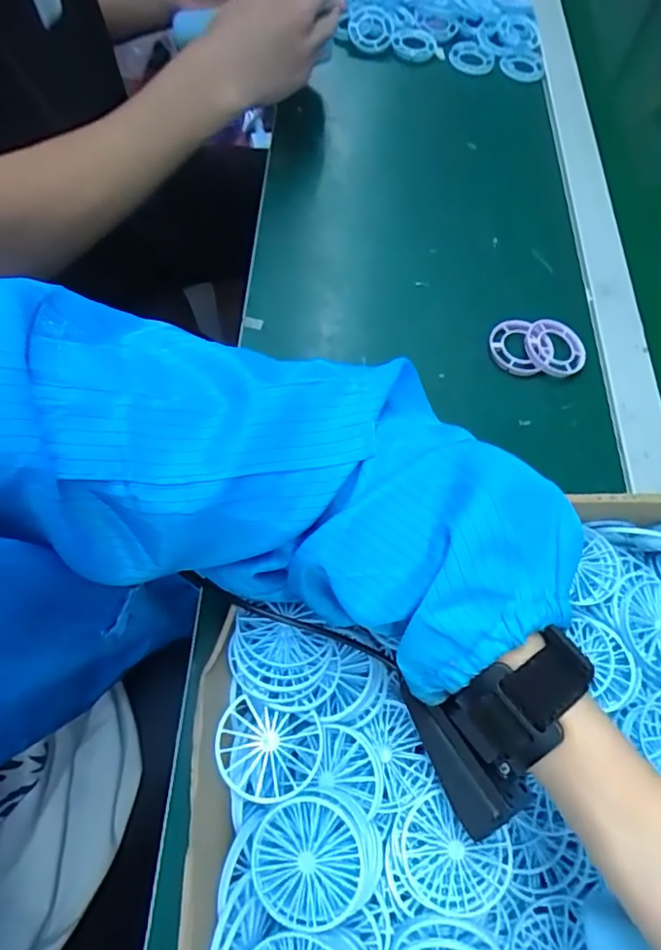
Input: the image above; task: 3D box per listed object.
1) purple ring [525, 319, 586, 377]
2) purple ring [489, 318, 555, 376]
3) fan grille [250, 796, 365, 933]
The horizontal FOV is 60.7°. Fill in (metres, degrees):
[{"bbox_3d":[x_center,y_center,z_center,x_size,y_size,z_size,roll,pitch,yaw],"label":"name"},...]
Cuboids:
[{"bbox_3d":[0.186,-0.105,0.467,0.050,0.013,0.047,1,64,-3],"label":"purple ring"},{"bbox_3d":[0.156,-0.106,0.465,0.045,0.005,0.050,-33,75,-6],"label":"purple ring"},{"bbox_3d":[-0.010,0.172,0.252,0.048,0.009,0.049,6,71,7],"label":"fan grille"}]

